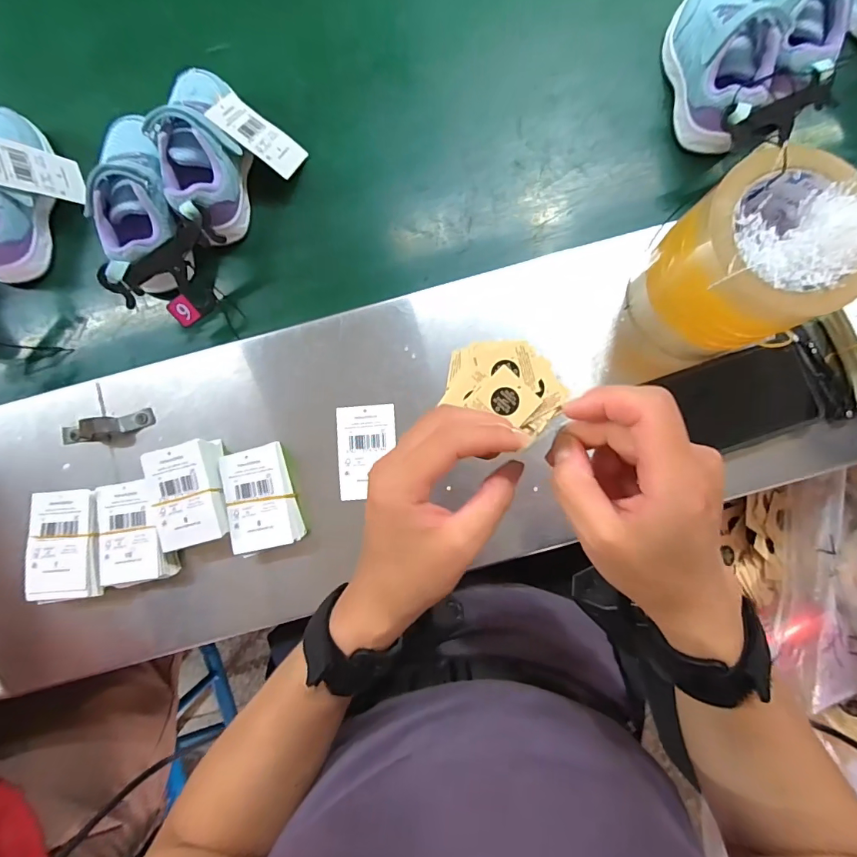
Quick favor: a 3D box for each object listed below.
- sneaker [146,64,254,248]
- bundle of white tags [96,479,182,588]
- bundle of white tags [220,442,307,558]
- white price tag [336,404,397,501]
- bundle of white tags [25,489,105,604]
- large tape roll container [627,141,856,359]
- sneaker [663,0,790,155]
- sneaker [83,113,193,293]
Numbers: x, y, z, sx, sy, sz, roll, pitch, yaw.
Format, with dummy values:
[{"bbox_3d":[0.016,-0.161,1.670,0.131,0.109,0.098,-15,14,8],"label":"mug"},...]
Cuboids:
[{"bbox_3d":[-0.193,-0.235,0.394,0.067,0.077,0.166,-16,86,-1],"label":"sneaker"},{"bbox_3d":[-0.237,0.084,0.364,0.053,0.026,0.080,-7,86,-1],"label":"bundle of white tags"},{"bbox_3d":[-0.135,0.057,0.365,0.054,0.028,0.081,-15,86,-1],"label":"bundle of white tags"},{"bbox_3d":[-0.052,0.020,0.375,0.050,0.007,0.079,-3,86,0],"label":"white price tag"},{"bbox_3d":[-0.290,0.094,0.363,0.055,0.024,0.085,-9,86,-1],"label":"bundle of white tags"},{"bbox_3d":[0.221,-0.115,0.316,0.107,0.125,0.101,0,86,0],"label":"large tape roll container"},{"bbox_3d":[0.261,-0.325,0.396,0.066,0.064,0.166,-6,86,-1],"label":"sneaker"},{"bbox_3d":[-0.248,-0.194,0.387,0.071,0.069,0.148,-16,86,-1],"label":"sneaker"}]

